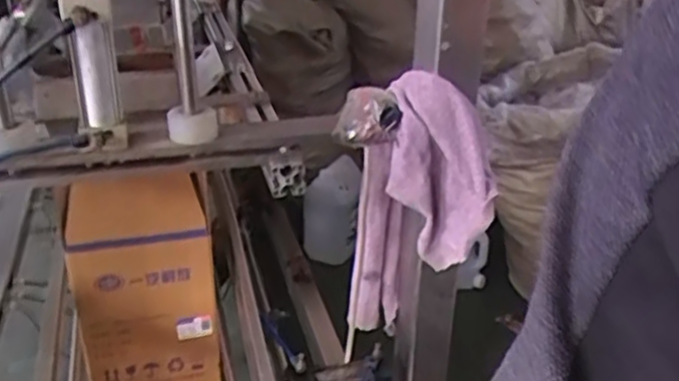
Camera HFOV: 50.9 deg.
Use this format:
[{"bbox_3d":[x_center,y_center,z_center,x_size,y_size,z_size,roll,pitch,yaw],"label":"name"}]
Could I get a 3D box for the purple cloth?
[{"bbox_3d":[0.102,0.045,0.938,0.169,0.374,0.129,3,26,3],"label":"purple cloth"}]

